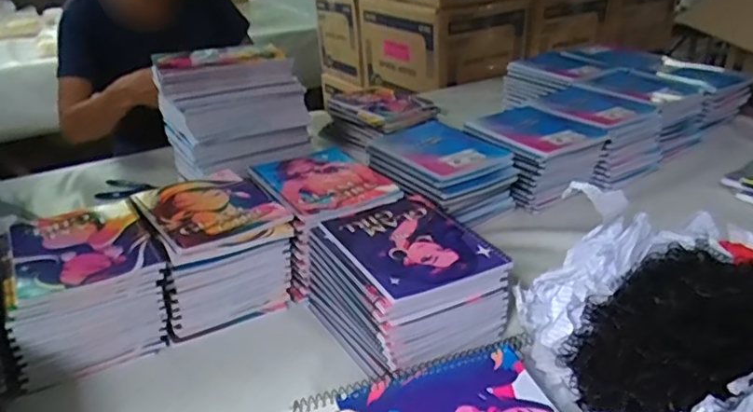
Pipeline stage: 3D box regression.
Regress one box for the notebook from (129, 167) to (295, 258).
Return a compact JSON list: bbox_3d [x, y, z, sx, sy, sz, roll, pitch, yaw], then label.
[{"bbox_3d":[-0.215,0.001,0.768,0.159,0.016,0.191,-17,31,-29],"label":"notebook"}]

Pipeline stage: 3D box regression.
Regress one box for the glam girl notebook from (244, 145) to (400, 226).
[{"bbox_3d":[-0.077,-0.037,0.835,0.151,0.017,0.223,-15,30,-25],"label":"glam girl notebook"}]

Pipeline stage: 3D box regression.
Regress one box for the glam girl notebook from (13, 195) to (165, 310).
[{"bbox_3d":[-0.346,0.040,0.690,0.145,0.005,0.192,-16,31,-27],"label":"glam girl notebook"}]

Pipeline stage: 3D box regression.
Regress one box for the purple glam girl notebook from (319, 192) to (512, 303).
[{"bbox_3d":[0.034,0.037,0.683,0.147,0.010,0.208,-14,30,-24],"label":"purple glam girl notebook"}]

